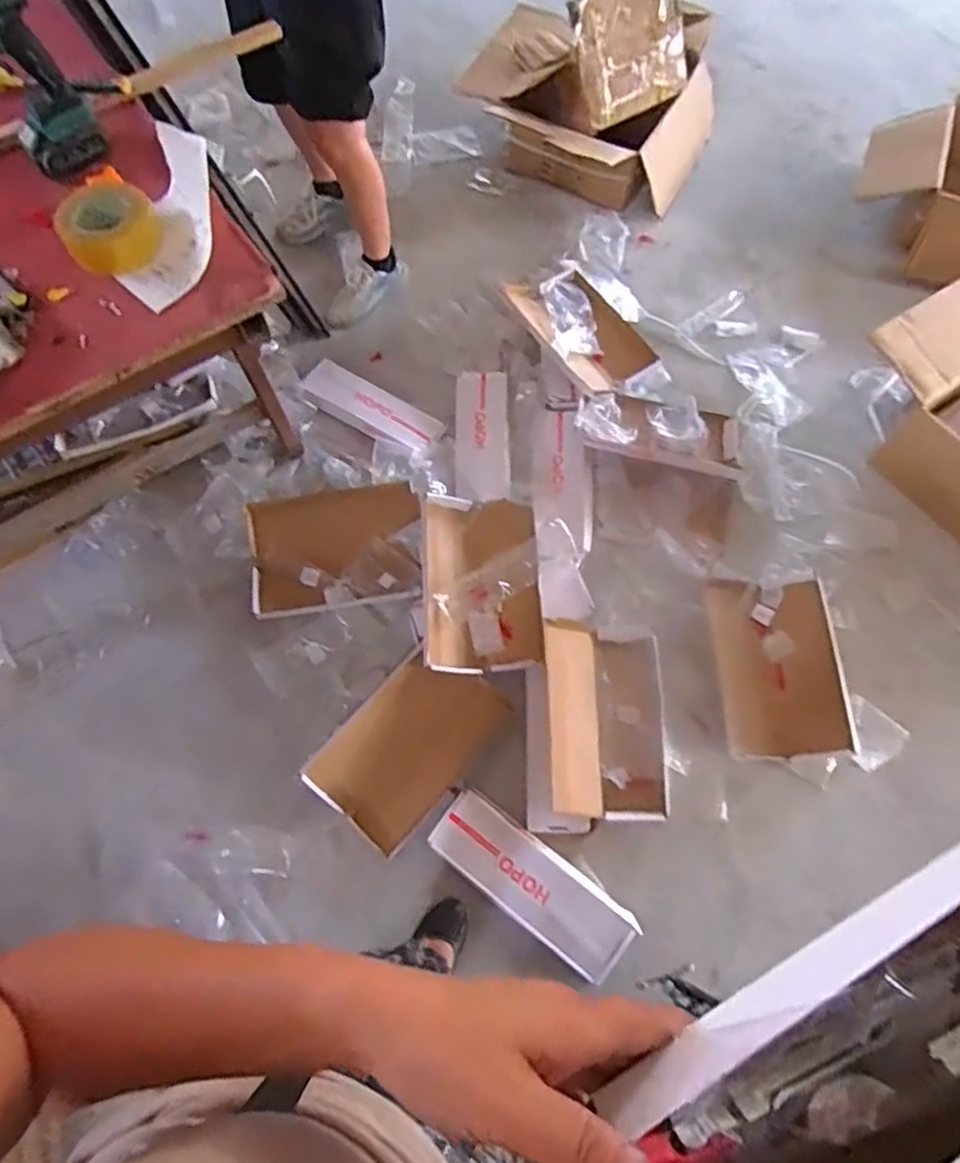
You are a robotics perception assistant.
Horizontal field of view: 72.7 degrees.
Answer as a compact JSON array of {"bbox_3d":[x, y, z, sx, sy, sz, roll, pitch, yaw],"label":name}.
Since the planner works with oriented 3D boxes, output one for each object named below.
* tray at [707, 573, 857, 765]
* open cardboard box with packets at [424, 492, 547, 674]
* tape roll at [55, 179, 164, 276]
[{"bbox_3d":[0.682,0.186,1.482,0.271,0.084,0.420,1,67,1],"label":"tray"},{"bbox_3d":[0.005,-0.005,1.482,0.256,0.080,0.408,-2,67,-1],"label":"open cardboard box with packets"},{"bbox_3d":[-0.539,-0.518,0.947,0.131,0.074,0.131,0,67,0],"label":"tape roll"}]

